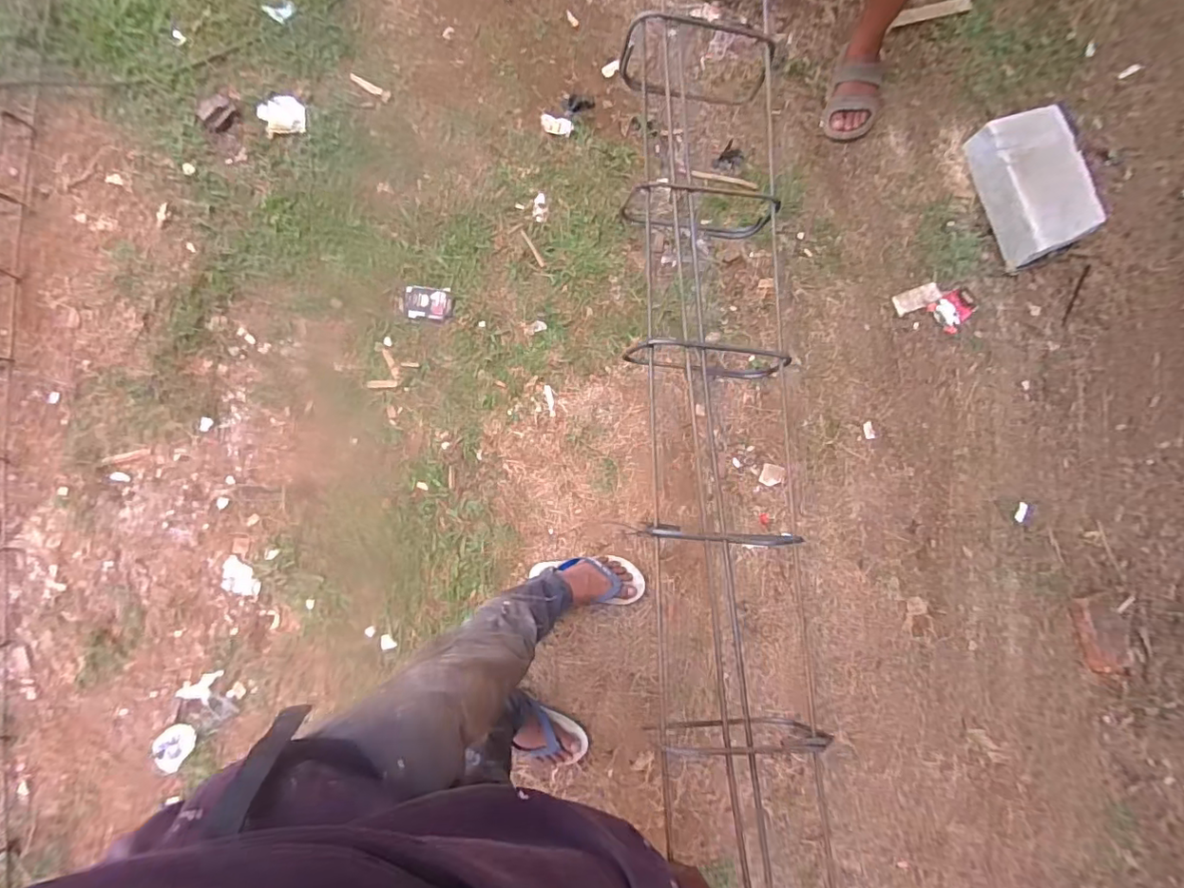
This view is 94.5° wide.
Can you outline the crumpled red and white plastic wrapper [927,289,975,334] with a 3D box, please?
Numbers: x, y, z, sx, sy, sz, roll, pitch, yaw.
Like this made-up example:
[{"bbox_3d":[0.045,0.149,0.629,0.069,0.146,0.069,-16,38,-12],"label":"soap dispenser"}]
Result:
[{"bbox_3d":[0.893,-0.333,1.354,0.105,0.008,0.089,-40,83,-6],"label":"crumpled red and white plastic wrapper"}]

